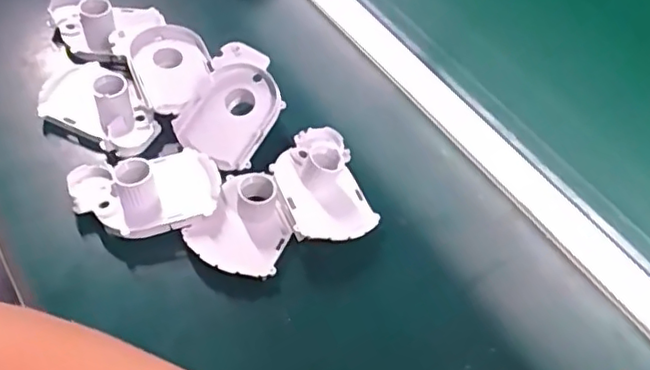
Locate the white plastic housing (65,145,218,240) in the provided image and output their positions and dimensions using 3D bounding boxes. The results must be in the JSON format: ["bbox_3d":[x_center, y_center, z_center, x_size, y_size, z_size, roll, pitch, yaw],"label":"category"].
[{"bbox_3d":[-0.128,0.001,0.434,0.104,0.034,0.070,-9,54,-15],"label":"white plastic housing"}]

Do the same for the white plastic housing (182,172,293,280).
[{"bbox_3d":[-0.058,0.027,0.431,0.065,0.027,0.072,20,52,7],"label":"white plastic housing"}]

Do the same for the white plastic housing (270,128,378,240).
[{"bbox_3d":[-0.002,-0.003,0.455,0.064,0.034,0.098,-12,55,-18],"label":"white plastic housing"}]

